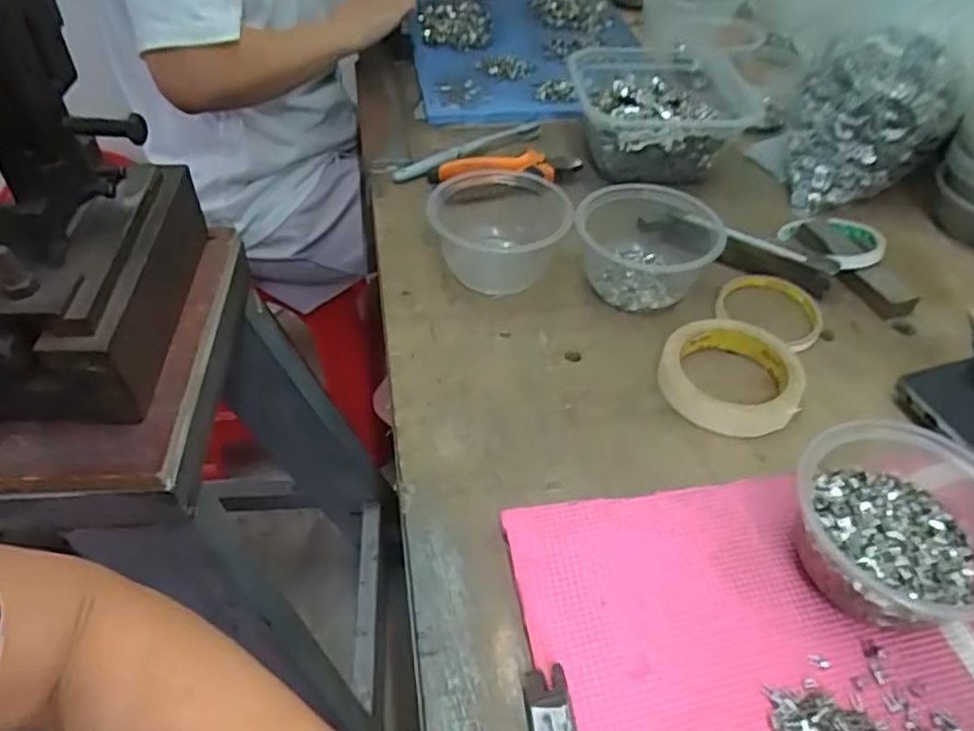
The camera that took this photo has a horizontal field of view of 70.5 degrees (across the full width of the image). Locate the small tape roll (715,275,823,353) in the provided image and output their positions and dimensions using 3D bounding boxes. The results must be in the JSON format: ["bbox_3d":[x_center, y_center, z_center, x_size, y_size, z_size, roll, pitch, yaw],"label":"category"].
[{"bbox_3d":[0.238,-0.047,0.571,0.084,0.016,0.072,34,53,28],"label":"small tape roll"}]

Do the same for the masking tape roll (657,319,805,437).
[{"bbox_3d":[0.178,0.003,0.503,0.096,0.022,0.104,1,45,-1],"label":"masking tape roll"}]

